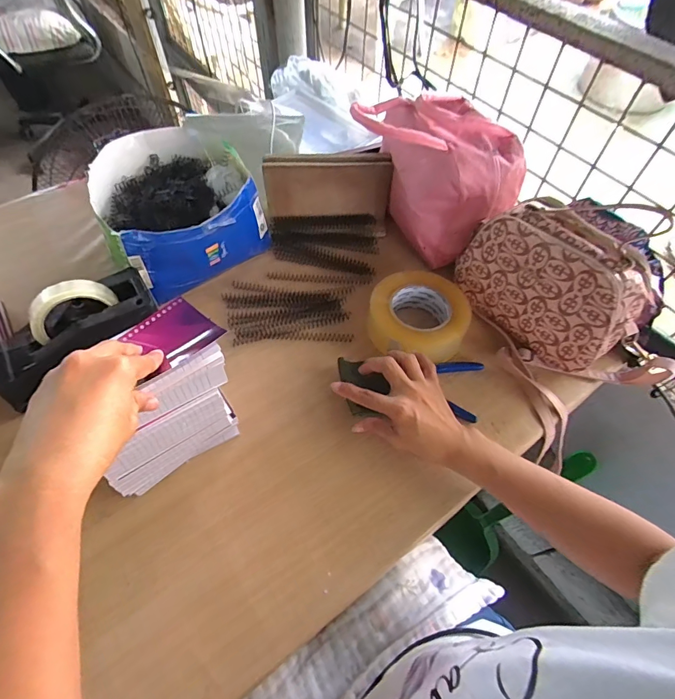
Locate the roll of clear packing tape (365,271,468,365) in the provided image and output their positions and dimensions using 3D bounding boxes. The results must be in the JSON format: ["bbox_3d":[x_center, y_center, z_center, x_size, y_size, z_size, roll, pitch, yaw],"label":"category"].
[{"bbox_3d":[0.109,-0.045,0.553,0.133,0.050,0.125,14,57,9],"label":"roll of clear packing tape"}]

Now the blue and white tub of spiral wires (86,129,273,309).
[{"bbox_3d":[-0.233,-0.203,0.608,0.214,0.128,0.253,-24,60,-16],"label":"blue and white tub of spiral wires"}]

